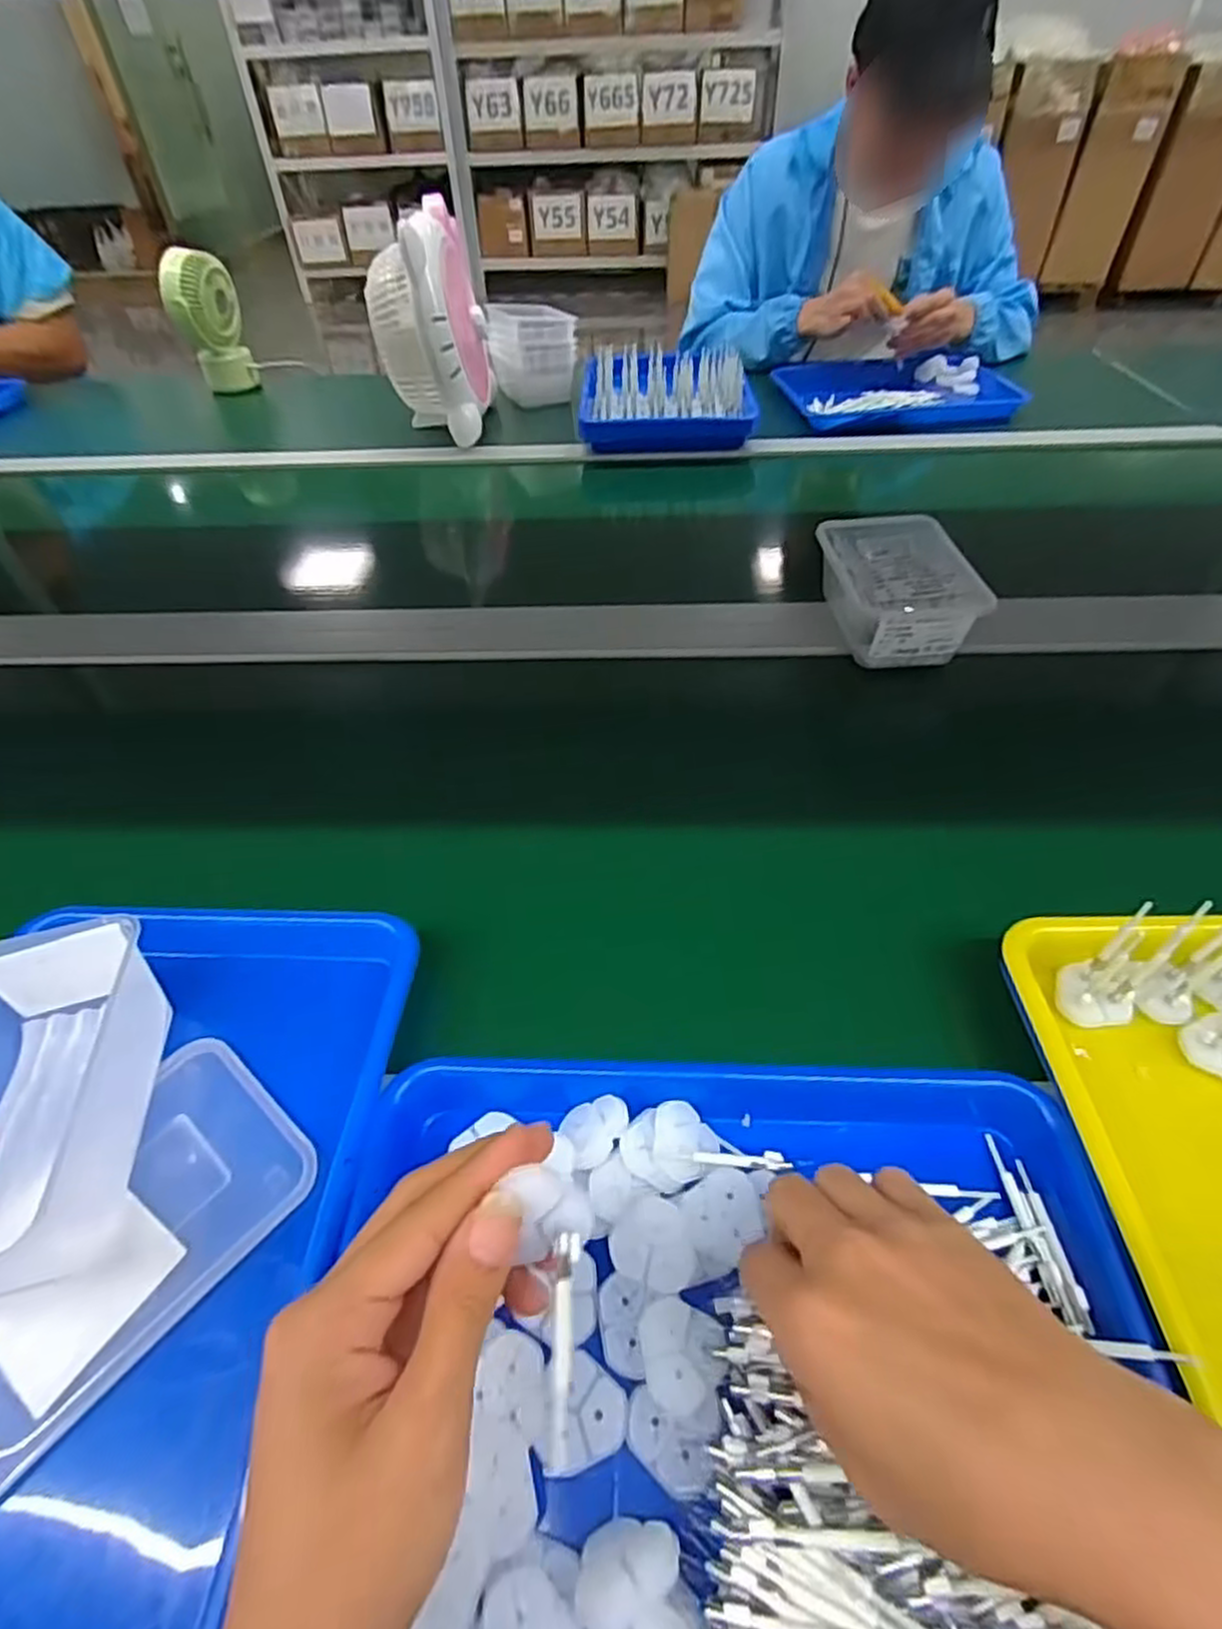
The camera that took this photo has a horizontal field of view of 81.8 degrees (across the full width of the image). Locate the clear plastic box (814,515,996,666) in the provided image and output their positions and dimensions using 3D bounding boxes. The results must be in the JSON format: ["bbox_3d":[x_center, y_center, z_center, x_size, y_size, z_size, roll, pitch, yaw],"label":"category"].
[{"bbox_3d":[0.256,-0.209,0.652,0.124,0.059,0.170,-2,47,1],"label":"clear plastic box"}]

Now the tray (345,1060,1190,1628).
[{"bbox_3d":[0.051,0.220,0.275,0.315,0.042,0.257,-1,47,2],"label":"tray"}]

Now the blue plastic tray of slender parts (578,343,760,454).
[{"bbox_3d":[0.081,-0.601,1.015,0.242,0.086,0.153,1,47,4],"label":"blue plastic tray of slender parts"}]

